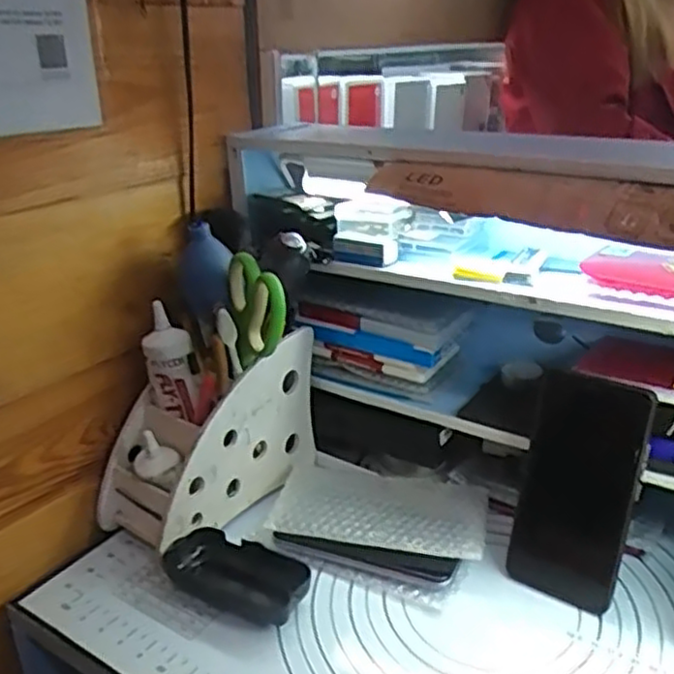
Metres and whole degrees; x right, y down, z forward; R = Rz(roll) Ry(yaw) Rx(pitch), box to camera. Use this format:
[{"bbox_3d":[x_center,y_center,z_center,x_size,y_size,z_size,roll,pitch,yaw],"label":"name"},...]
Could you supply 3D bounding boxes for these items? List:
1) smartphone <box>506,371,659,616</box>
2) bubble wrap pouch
[{"bbox_3d":[0.171,0.110,0.506,0.073,0.161,0.009,15,11,30],"label":"smartphone"},{"bbox_3d":[0.034,0.145,0.583,0.169,0.025,0.122,9,25,23],"label":"bubble wrap pouch"}]

